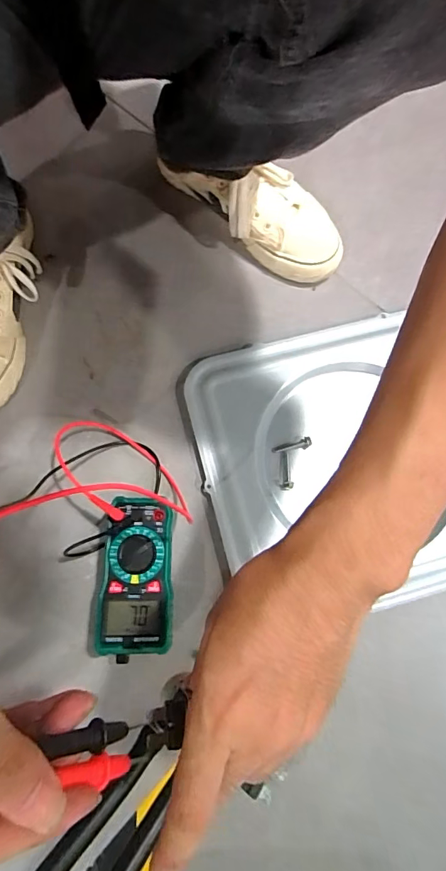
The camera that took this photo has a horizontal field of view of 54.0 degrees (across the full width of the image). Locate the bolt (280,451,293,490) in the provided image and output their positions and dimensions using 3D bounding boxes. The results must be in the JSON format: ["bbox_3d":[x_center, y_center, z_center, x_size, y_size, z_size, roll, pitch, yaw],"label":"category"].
[{"bbox_3d":[0.066,0.038,0.463,0.011,0.008,0.041,-3,75,-1],"label":"bolt"}]

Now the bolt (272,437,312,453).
[{"bbox_3d":[0.074,0.012,0.469,0.041,0.008,0.011,-16,76,-5],"label":"bolt"}]

